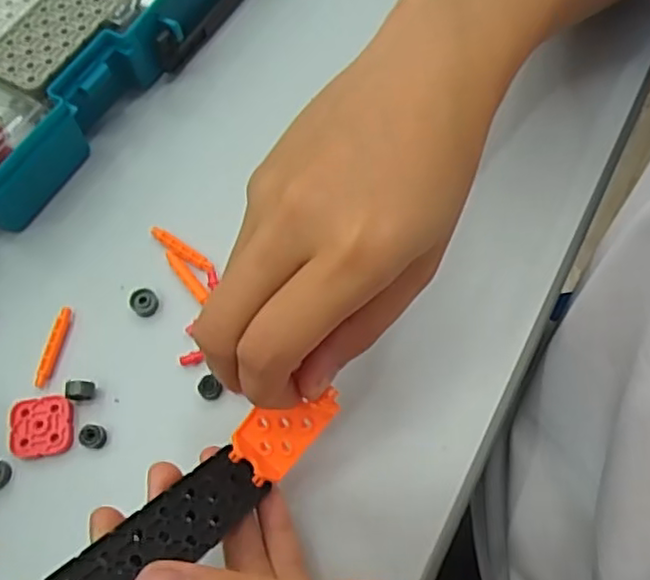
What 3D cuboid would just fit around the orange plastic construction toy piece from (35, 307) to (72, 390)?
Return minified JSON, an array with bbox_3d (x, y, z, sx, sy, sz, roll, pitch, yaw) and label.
[{"bbox_3d":[-0.124,0.025,0.292,0.006,0.004,0.038,10,67,4],"label":"orange plastic construction toy piece"}]

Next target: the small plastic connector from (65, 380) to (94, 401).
[{"bbox_3d":[-0.107,0.044,0.281,0.011,0.012,0.007,-8,67,-4],"label":"small plastic connector"}]

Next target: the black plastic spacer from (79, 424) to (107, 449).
[{"bbox_3d":[-0.101,0.063,0.276,0.012,0.005,0.010,8,67,3],"label":"black plastic spacer"}]

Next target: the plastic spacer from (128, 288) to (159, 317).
[{"bbox_3d":[-0.085,0.006,0.301,0.012,0.005,0.013,0,66,0],"label":"plastic spacer"}]

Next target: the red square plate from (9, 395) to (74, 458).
[{"bbox_3d":[-0.123,0.059,0.277,0.025,0.005,0.025,-6,66,-3],"label":"red square plate"}]

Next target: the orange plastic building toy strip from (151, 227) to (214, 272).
[{"bbox_3d":[-0.070,-0.020,0.311,0.037,0.005,0.007,34,70,14],"label":"orange plastic building toy strip"}]

